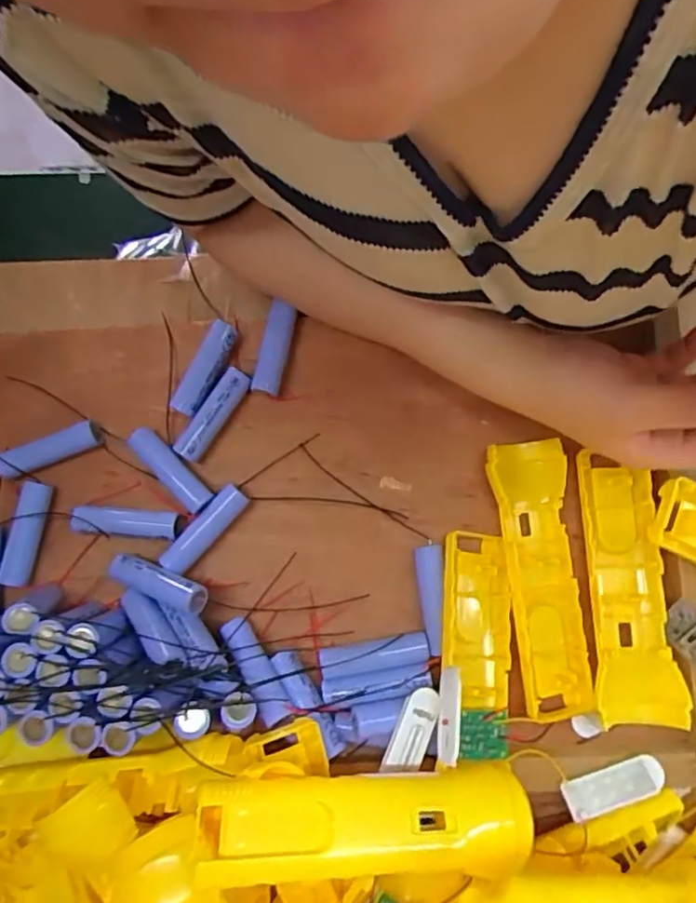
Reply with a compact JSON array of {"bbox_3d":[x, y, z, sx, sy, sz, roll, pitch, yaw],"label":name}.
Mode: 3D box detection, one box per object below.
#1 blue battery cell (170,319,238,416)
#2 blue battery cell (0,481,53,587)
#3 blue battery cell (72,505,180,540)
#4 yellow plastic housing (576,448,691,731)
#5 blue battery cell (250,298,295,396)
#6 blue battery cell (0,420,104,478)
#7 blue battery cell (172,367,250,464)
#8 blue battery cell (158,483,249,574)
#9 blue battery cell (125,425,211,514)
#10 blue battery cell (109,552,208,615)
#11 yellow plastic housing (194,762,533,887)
[{"bbox_3d":[-0.093,-0.053,0.399,0.018,0.021,0.064,26,84,5],"label":"blue battery cell"},{"bbox_3d":[-0.206,0.052,0.384,0.018,0.020,0.065,12,83,3],"label":"blue battery cell"},{"bbox_3d":[-0.140,0.045,0.382,0.063,0.018,0.017,5,83,2],"label":"blue battery cell"},{"bbox_3d":[0.168,0.081,0.368,0.047,0.019,0.154,-1,83,1],"label":"yellow plastic housing"},{"bbox_3d":[-0.048,-0.067,0.402,0.018,0.019,0.061,11,83,3],"label":"blue battery cell"},{"bbox_3d":[-0.191,0.000,0.384,0.066,0.019,0.021,-25,83,-2],"label":"blue battery cell"},{"bbox_3d":[-0.087,-0.023,0.392,0.018,0.020,0.064,33,85,5],"label":"blue battery cell"},{"bbox_3d":[-0.090,0.048,0.380,0.018,0.015,0.064,42,85,6],"label":"blue battery cell"},{"bbox_3d":[-0.115,0.012,0.391,0.018,0.016,0.066,-44,84,-4],"label":"blue battery cell"},{"bbox_3d":[-0.117,0.079,0.365,0.069,0.013,0.019,14,76,24],"label":"blue battery cell"},{"bbox_3d":[0.011,0.177,0.287,0.162,0.024,0.040,7,77,-16],"label":"yellow plastic housing"}]

